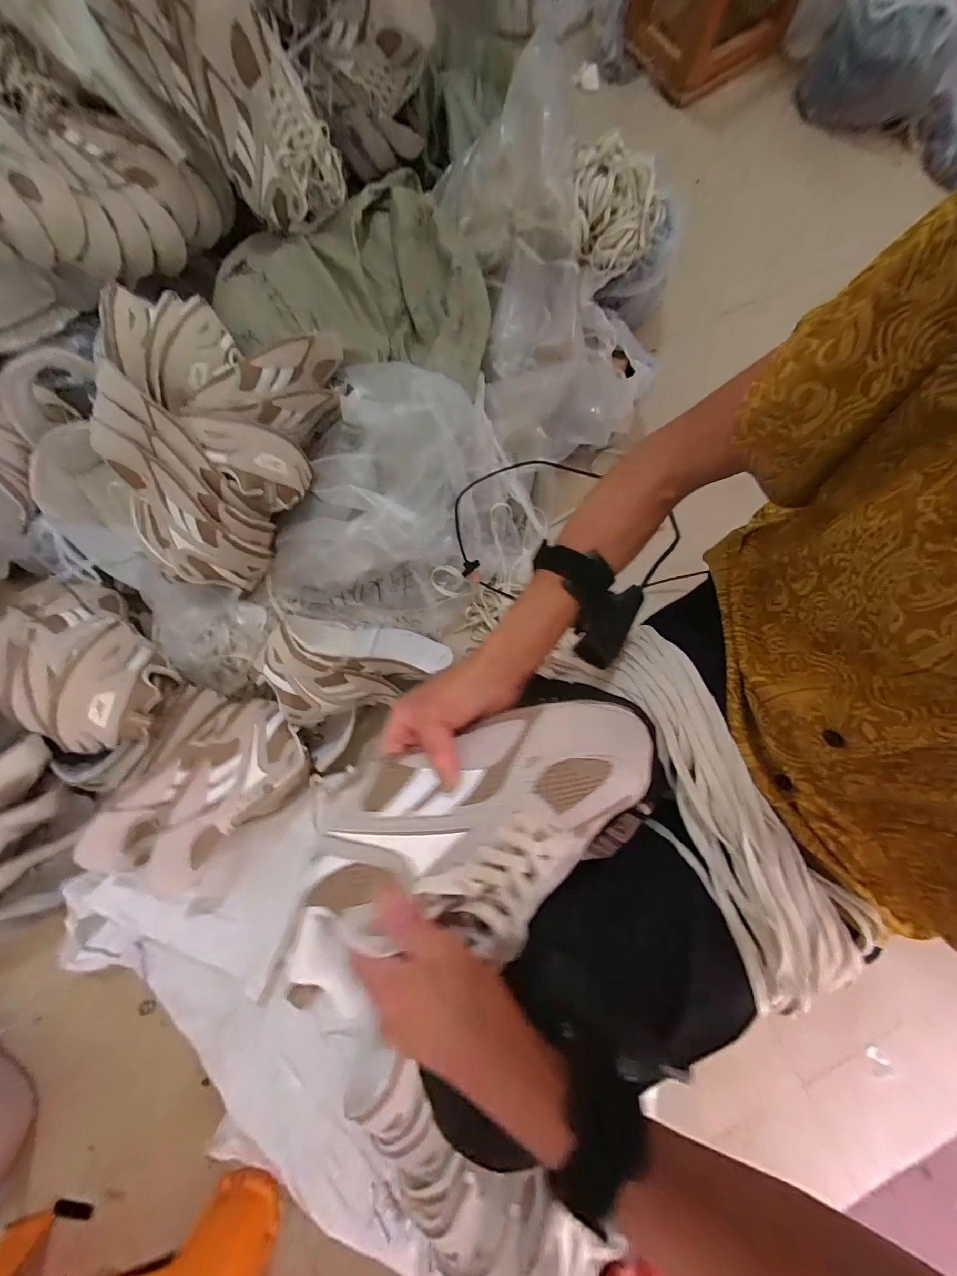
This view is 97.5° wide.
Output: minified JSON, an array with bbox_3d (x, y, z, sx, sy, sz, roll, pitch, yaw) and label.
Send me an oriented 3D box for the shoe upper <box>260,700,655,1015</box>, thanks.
[{"bbox_3d":[-0.001,0.130,0.272,0.263,0.065,0.136,-25,81,-5],"label":"shoe upper"}]

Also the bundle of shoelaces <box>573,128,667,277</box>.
[{"bbox_3d":[0.212,-0.639,0.628,0.145,0.084,0.127,1,80,0],"label":"bundle of shoelaces"}]

